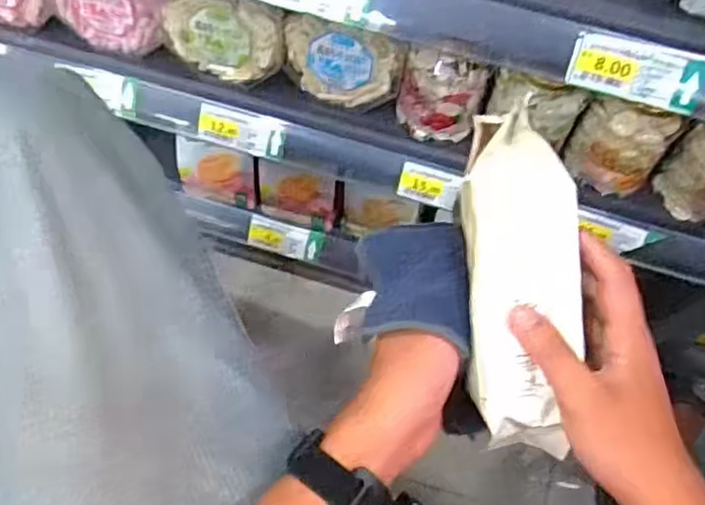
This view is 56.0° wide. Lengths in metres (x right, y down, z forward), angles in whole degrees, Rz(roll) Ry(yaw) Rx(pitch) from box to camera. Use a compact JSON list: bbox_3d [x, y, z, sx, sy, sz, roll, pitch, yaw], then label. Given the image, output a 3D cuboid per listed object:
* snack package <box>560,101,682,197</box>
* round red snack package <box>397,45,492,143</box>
[{"bbox_3d":[0.256,-0.100,0.631,0.084,0.104,0.038,18,60,6],"label":"snack package"},{"bbox_3d":[0.086,-0.152,0.646,0.080,0.093,0.039,15,60,4],"label":"round red snack package"}]

